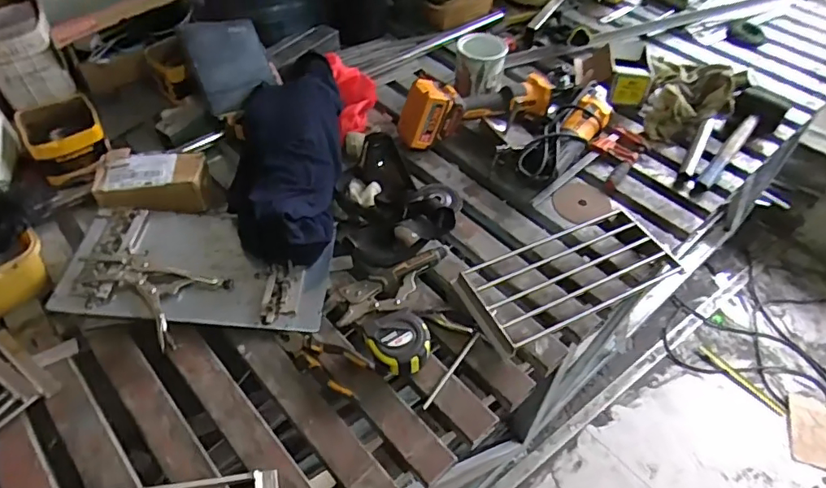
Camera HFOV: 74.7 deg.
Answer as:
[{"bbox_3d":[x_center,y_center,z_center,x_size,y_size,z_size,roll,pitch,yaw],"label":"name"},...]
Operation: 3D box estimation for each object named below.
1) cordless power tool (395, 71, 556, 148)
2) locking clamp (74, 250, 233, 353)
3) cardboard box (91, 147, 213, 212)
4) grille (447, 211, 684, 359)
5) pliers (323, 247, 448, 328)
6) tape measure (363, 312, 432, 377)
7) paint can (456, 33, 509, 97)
[{"bbox_3d":[0.127,-0.280,1.052,0.312,0.092,0.101,-14,53,-13],"label":"cordless power tool"},{"bbox_3d":[-0.390,0.062,0.798,0.192,0.029,0.127,21,52,16],"label":"locking clamp"},{"bbox_3d":[-0.439,-0.106,0.915,0.175,0.049,0.106,0,51,-1],"label":"cardboard box"},{"bbox_3d":[0.246,0.045,0.857,0.344,0.022,0.159,-21,53,-18],"label":"grille"},{"bbox_3d":[-0.033,0.063,0.829,0.201,0.021,0.064,-21,53,-18],"label":"pliers"},{"bbox_3d":[-0.020,0.141,0.751,0.083,0.045,0.081,-11,51,-10],"label":"tape measure"},{"bbox_3d":[0.141,-0.377,1.135,0.102,0.086,0.115,3,51,0],"label":"paint can"}]

